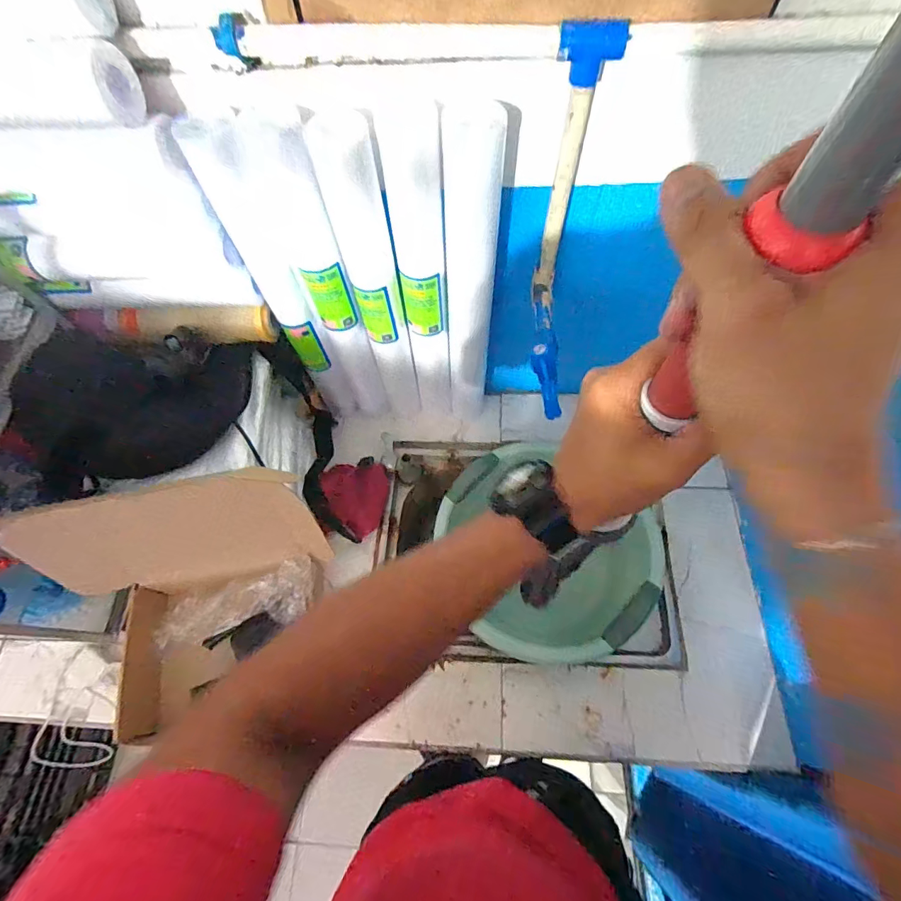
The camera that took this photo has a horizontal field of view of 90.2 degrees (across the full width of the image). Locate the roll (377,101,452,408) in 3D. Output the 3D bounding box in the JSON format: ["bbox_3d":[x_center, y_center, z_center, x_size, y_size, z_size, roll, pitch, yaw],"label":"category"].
[{"bbox_3d":[-0.033,-0.207,0.638,0.066,0.496,0.059,-2,65,2],"label":"roll"}]

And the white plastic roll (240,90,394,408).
[{"bbox_3d":[-0.160,-0.205,0.642,0.070,0.488,0.065,-1,65,2],"label":"white plastic roll"}]

